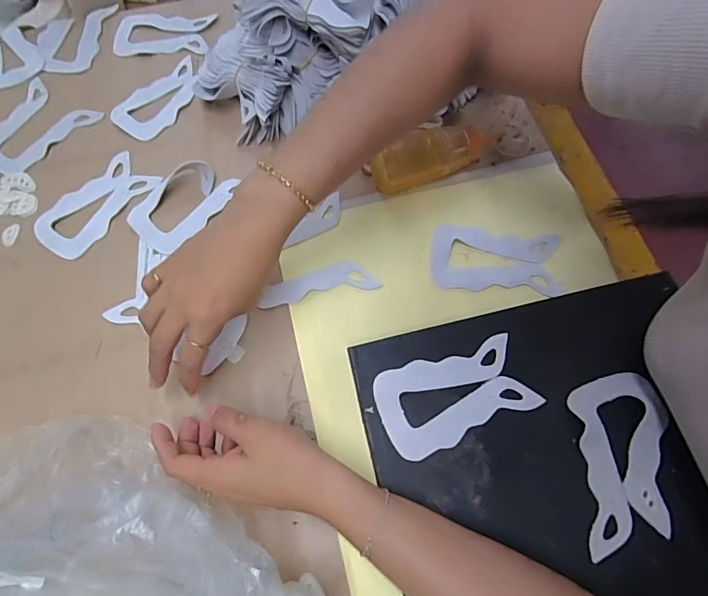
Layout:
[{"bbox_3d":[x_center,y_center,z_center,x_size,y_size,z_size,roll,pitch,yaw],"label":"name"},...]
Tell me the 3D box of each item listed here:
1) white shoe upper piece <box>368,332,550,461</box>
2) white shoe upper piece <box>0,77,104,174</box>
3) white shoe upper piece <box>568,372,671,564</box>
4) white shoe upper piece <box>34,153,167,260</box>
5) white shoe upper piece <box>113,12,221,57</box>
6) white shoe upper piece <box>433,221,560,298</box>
[{"bbox_3d":[0.082,0.078,0.365,0.124,0.004,0.070,-20,72,-8],"label":"white shoe upper piece"},{"bbox_3d":[-0.372,-0.195,0.507,0.106,0.010,0.116,30,69,11],"label":"white shoe upper piece"},{"bbox_3d":[0.212,0.125,0.343,0.069,0.008,0.131,0,69,2],"label":"white shoe upper piece"},{"bbox_3d":[-0.272,-0.098,0.465,0.068,0.005,0.127,36,74,14],"label":"white shoe upper piece"},{"bbox_3d":[-0.244,-0.341,0.564,0.122,0.006,0.072,-2,68,-1],"label":"white shoe upper piece"},{"bbox_3d":[0.140,-0.039,0.435,0.122,0.010,0.066,6,69,4],"label":"white shoe upper piece"}]

